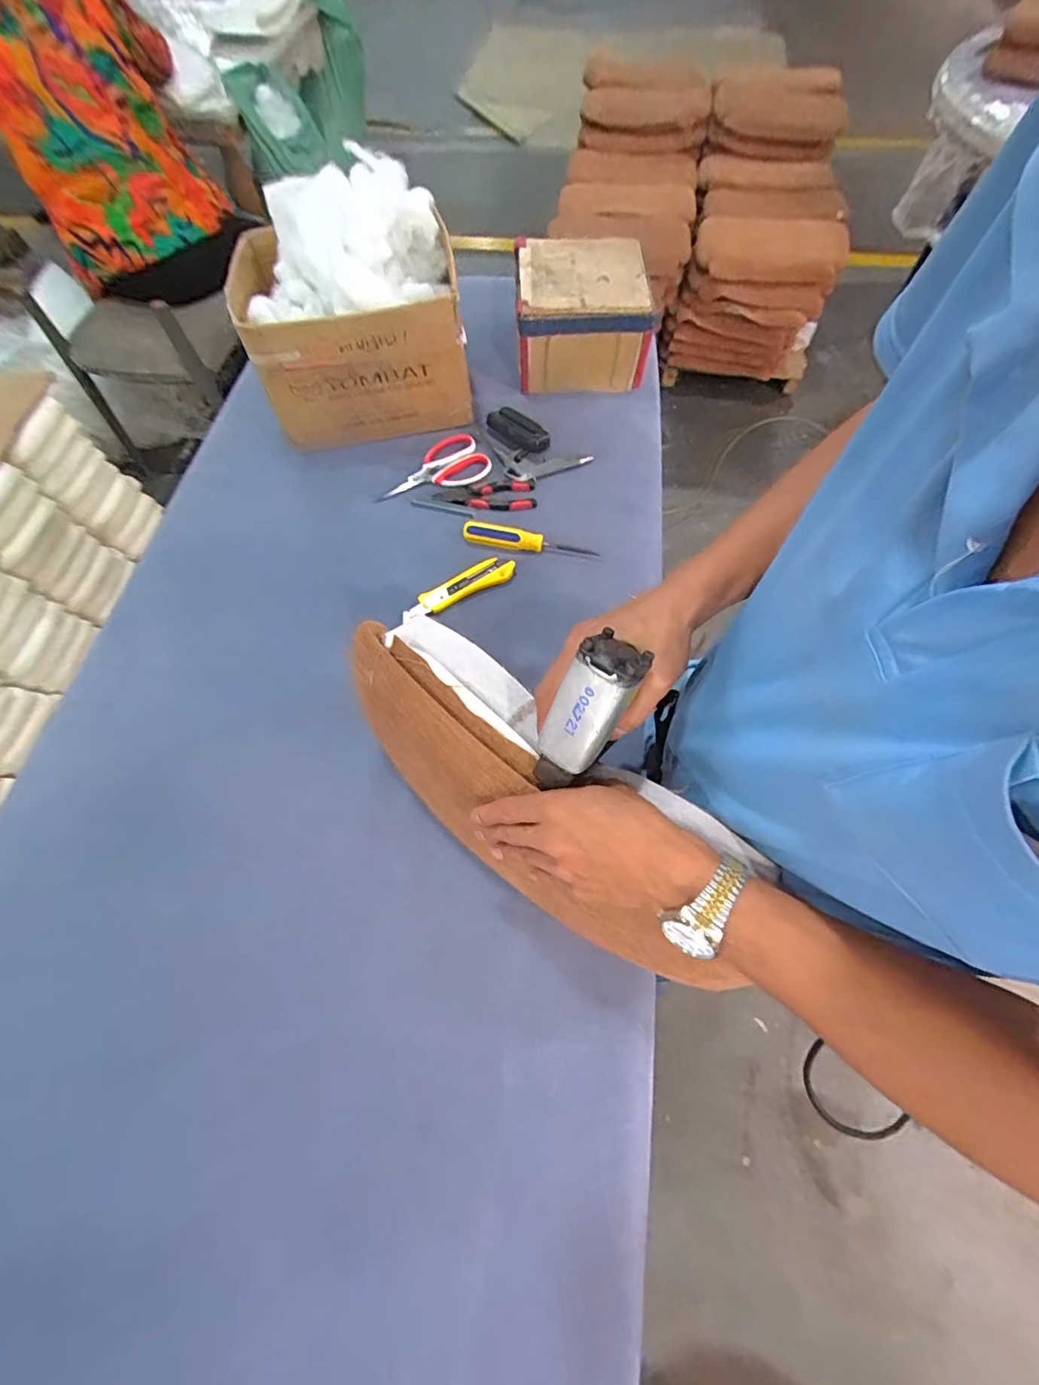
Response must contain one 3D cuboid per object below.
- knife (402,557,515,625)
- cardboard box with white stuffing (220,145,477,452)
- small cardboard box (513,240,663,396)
[{"bbox_3d":[-0.083,-0.139,0.694,0.163,0.026,0.038,-30,67,-12],"label":"knife"},{"bbox_3d":[-0.237,-0.537,0.734,0.308,0.275,0.202,-4,64,-1],"label":"cardboard box with white stuffing"},{"bbox_3d":[0.097,-0.628,0.850,0.208,0.138,0.196,-6,64,-1],"label":"small cardboard box"}]

